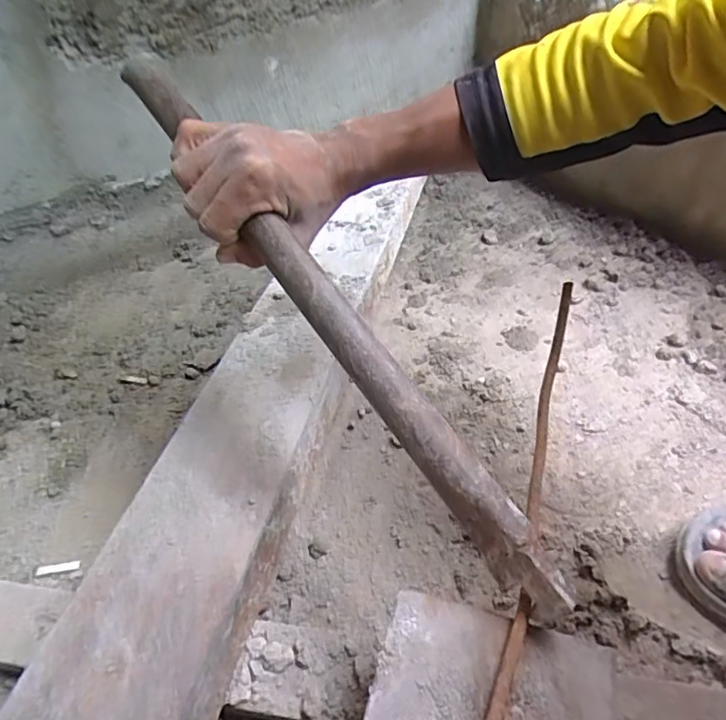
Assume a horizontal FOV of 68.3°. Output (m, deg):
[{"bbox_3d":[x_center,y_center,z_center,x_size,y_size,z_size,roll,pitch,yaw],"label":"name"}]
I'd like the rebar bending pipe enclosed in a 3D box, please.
[{"bbox_3d":[-0.040,-0.049,0.350,0.025,0.026,0.465,-30,71,-22],"label":"rebar bending pipe"}]

